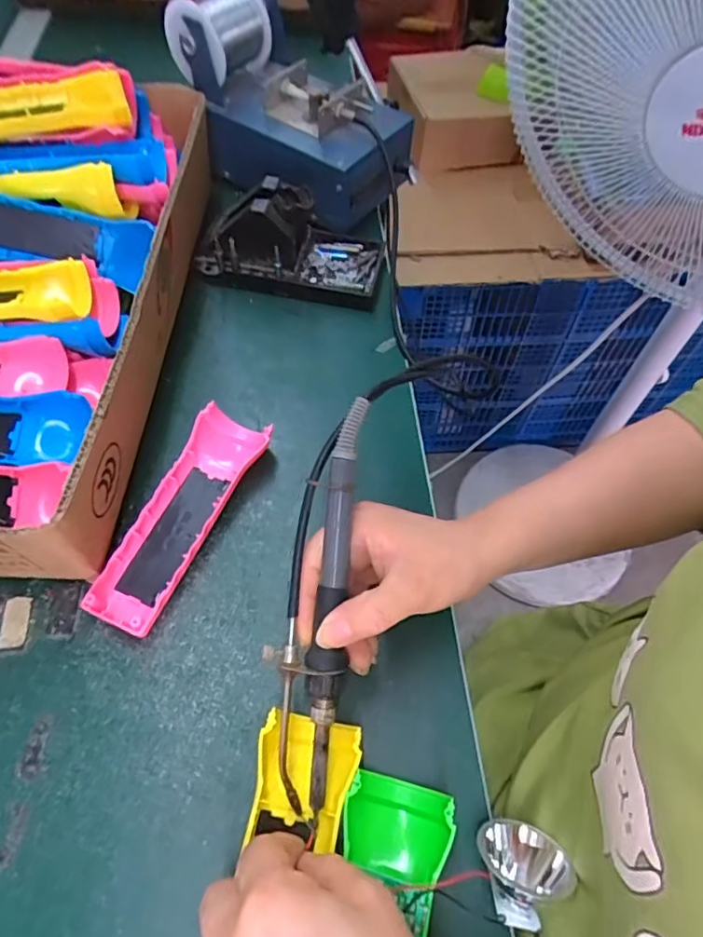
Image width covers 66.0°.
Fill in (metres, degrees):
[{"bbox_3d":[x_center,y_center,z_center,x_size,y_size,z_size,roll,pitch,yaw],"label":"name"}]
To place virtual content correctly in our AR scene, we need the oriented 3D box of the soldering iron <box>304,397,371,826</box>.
[{"bbox_3d":[-0.009,0.068,0.273,0.015,0.023,0.204,5,88,-2],"label":"soldering iron"}]

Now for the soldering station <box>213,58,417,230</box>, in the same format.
[{"bbox_3d":[-0.035,-0.306,0.503,0.172,0.078,0.122,34,62,15],"label":"soldering station"}]

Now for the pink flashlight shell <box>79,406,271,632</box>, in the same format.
[{"bbox_3d":[-0.107,0.028,0.351,0.046,0.023,0.156,20,60,7],"label":"pink flashlight shell"}]

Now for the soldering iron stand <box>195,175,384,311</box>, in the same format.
[{"bbox_3d":[-0.048,-0.196,0.455,0.147,0.073,0.079,12,59,2],"label":"soldering iron stand"}]

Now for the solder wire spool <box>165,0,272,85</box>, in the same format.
[{"bbox_3d":[-0.117,-0.384,0.476,0.068,0.062,0.075,24,62,13],"label":"solder wire spool"}]

